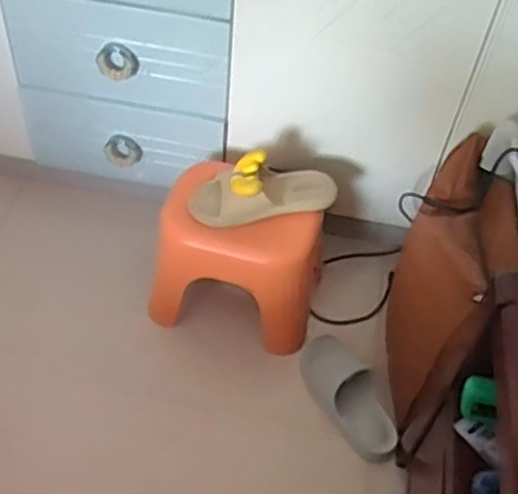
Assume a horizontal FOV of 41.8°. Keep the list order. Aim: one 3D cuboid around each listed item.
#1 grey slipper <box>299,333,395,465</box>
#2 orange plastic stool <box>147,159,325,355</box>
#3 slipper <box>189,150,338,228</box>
[{"bbox_3d":[0.160,0.266,1.223,0.093,0.074,0.247,-22,55,-22],"label":"grey slipper"},{"bbox_3d":[-0.034,0.026,1.261,0.295,0.272,0.211,13,50,5],"label":"orange plastic stool"},{"bbox_3d":[0.008,-0.109,1.180,0.258,0.078,0.106,-6,51,-11],"label":"slipper"}]

